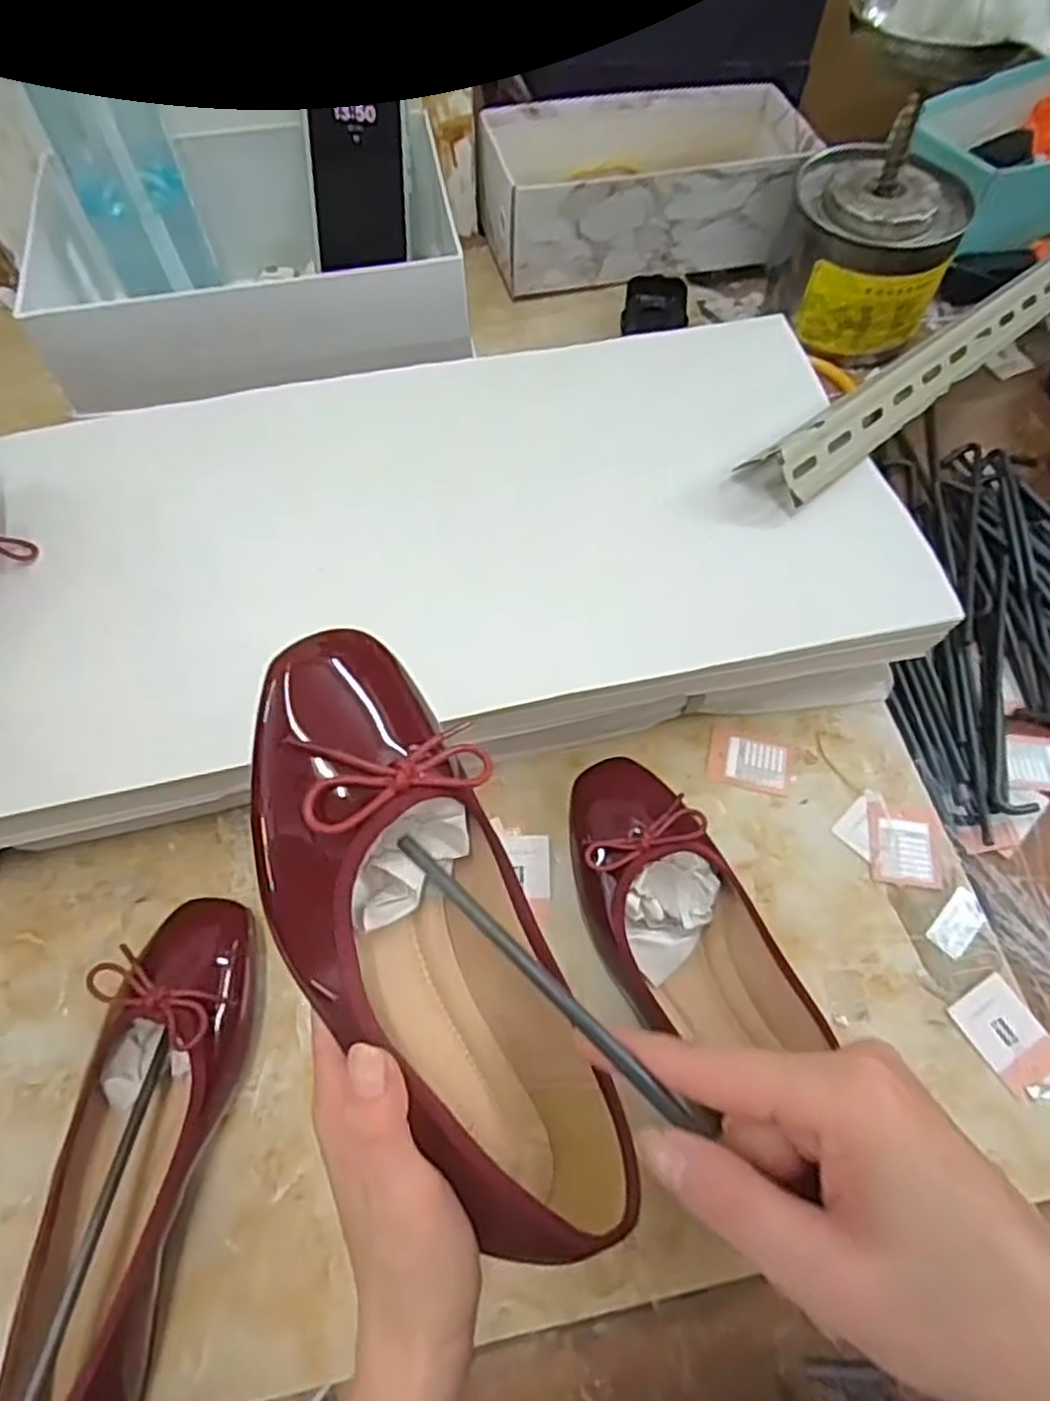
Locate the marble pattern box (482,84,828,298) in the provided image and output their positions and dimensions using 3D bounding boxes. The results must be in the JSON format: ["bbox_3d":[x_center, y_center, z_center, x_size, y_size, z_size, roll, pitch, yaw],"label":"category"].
[{"bbox_3d":[0.107,-0.449,0.676,0.276,0.084,0.135,-11,64,-6],"label":"marble pattern box"}]

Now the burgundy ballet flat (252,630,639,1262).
[{"bbox_3d":[-0.031,0.095,0.279,0.084,0.070,0.243,-27,100,-13],"label":"burgundy ballet flat"}]

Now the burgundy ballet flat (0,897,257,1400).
[{"bbox_3d":[-0.187,0.212,0.358,0.068,0.065,0.238,8,63,4],"label":"burgundy ballet flat"}]

